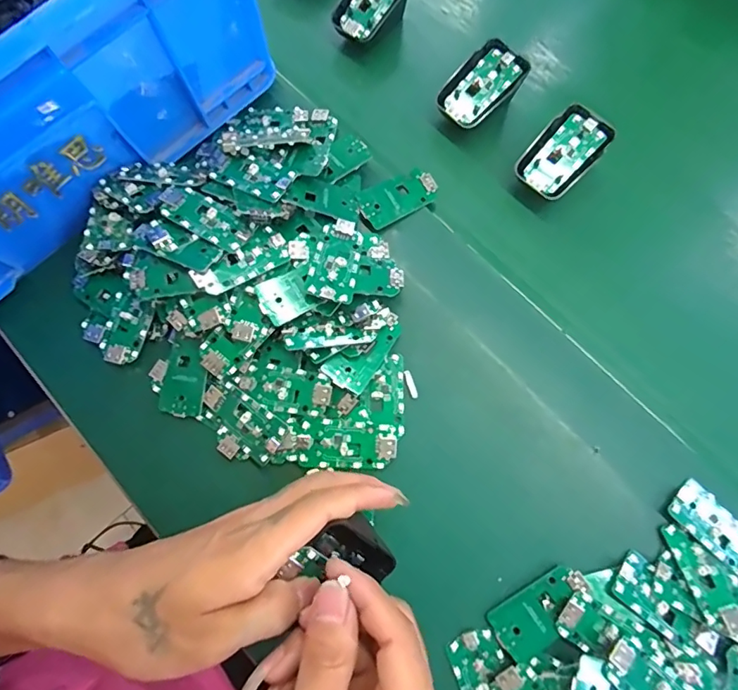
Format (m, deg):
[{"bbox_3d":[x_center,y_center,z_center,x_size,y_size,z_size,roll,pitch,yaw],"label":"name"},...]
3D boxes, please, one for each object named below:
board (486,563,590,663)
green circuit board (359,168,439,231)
[{"bbox_3d":[0.106,0.162,0.300,0.063,0.005,0.032,-35,66,-2],"label":"board"},{"bbox_3d":[0.023,-0.113,0.377,0.063,0.004,0.031,-31,85,-13],"label":"green circuit board"}]

